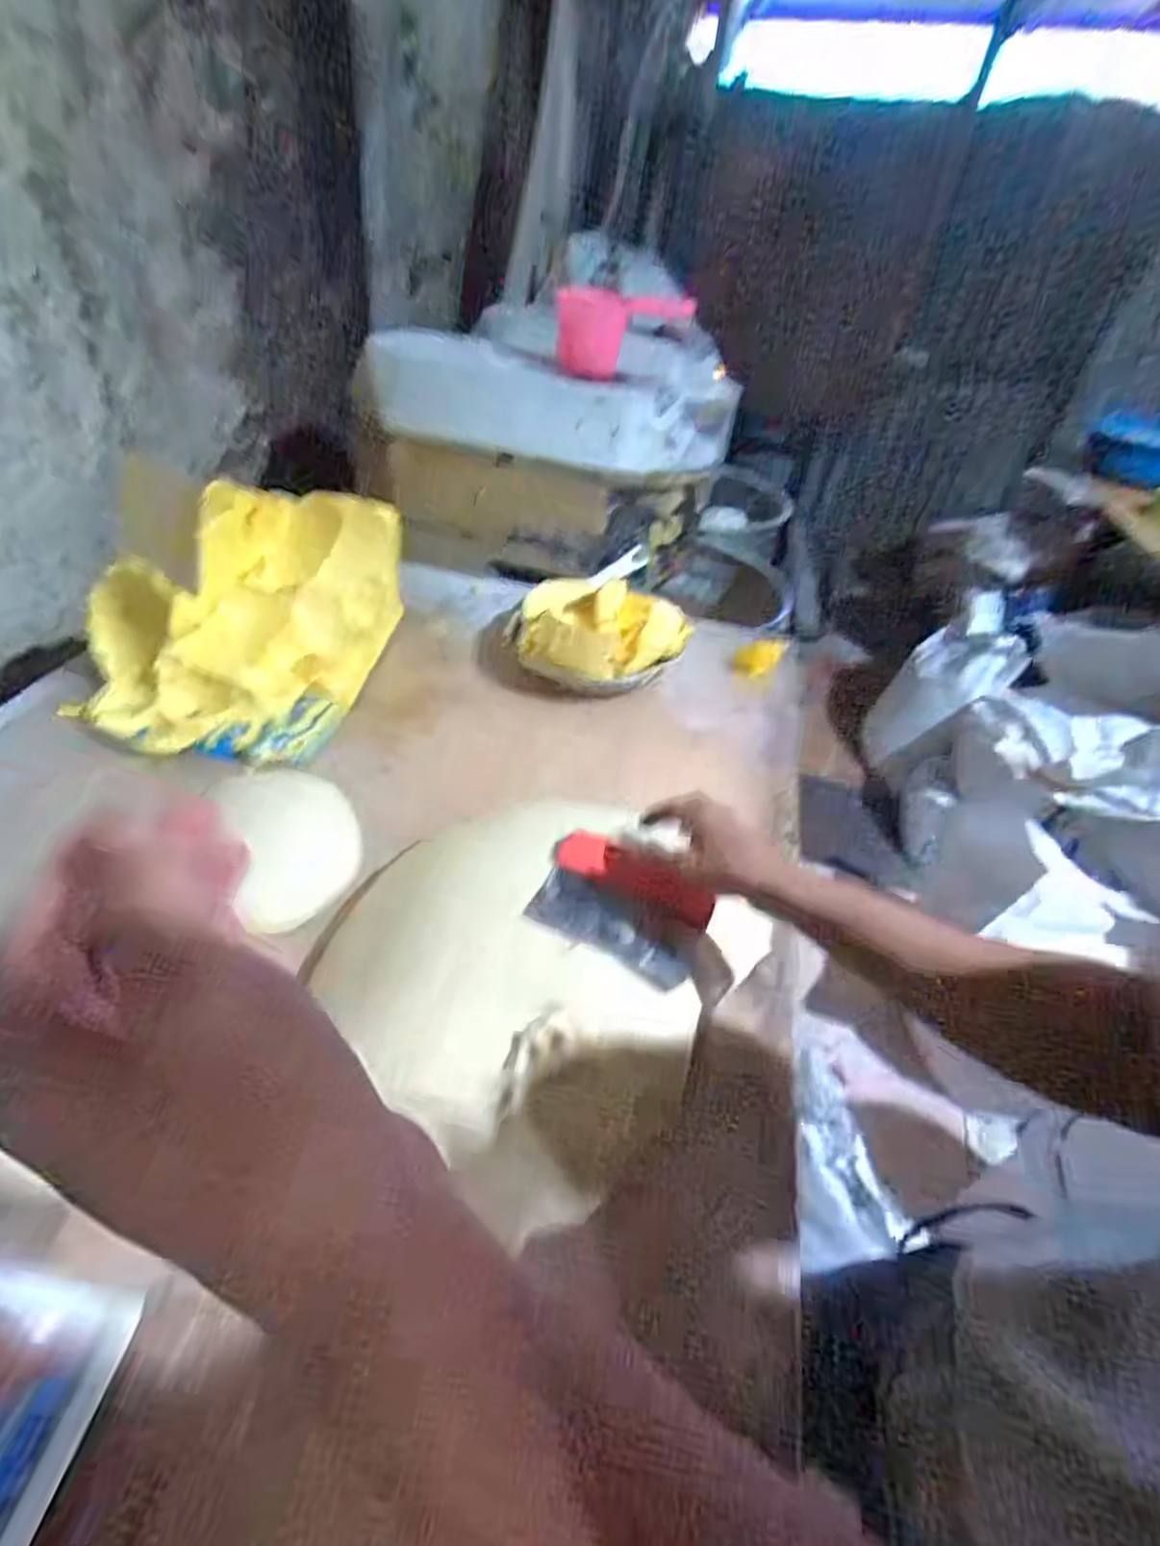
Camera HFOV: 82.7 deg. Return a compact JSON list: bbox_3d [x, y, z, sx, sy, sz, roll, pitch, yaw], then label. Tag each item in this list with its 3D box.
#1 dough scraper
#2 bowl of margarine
[{"bbox_3d":[0.035,0.104,0.537,0.134,0.030,0.096,19,43,12],"label":"dough scraper"},{"bbox_3d":[0.022,-0.207,0.931,0.242,0.093,0.208,-20,49,-27],"label":"bowl of margarine"}]

